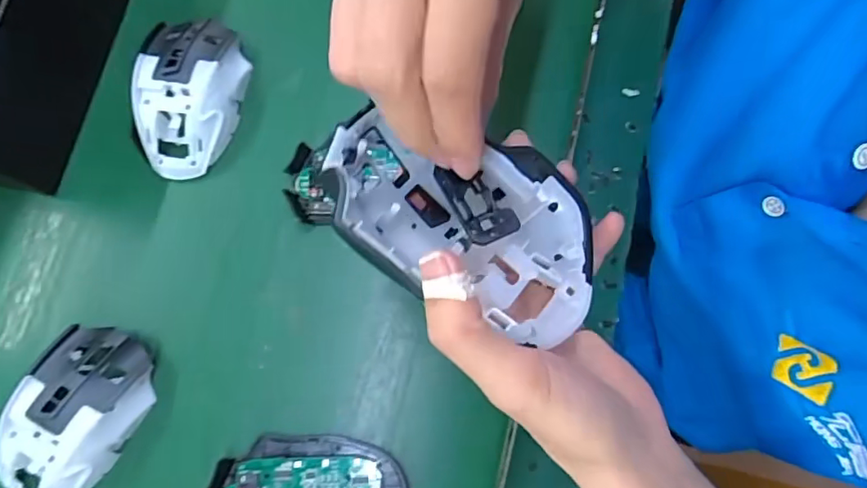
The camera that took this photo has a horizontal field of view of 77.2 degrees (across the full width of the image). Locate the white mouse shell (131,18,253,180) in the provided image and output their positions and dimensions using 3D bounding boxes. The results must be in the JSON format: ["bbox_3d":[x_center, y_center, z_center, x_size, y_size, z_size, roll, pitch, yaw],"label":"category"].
[{"bbox_3d":[-0.170,-0.106,0.378,0.066,0.035,0.116,5,78,2],"label":"white mouse shell"}]

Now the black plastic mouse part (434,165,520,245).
[{"bbox_3d":[0.016,-0.017,0.204,0.020,0.004,0.034,-30,79,-5],"label":"black plastic mouse part"}]

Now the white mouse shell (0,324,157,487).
[{"bbox_3d":[-0.223,0.109,0.333,0.064,0.035,0.114,26,79,7],"label":"white mouse shell"}]

